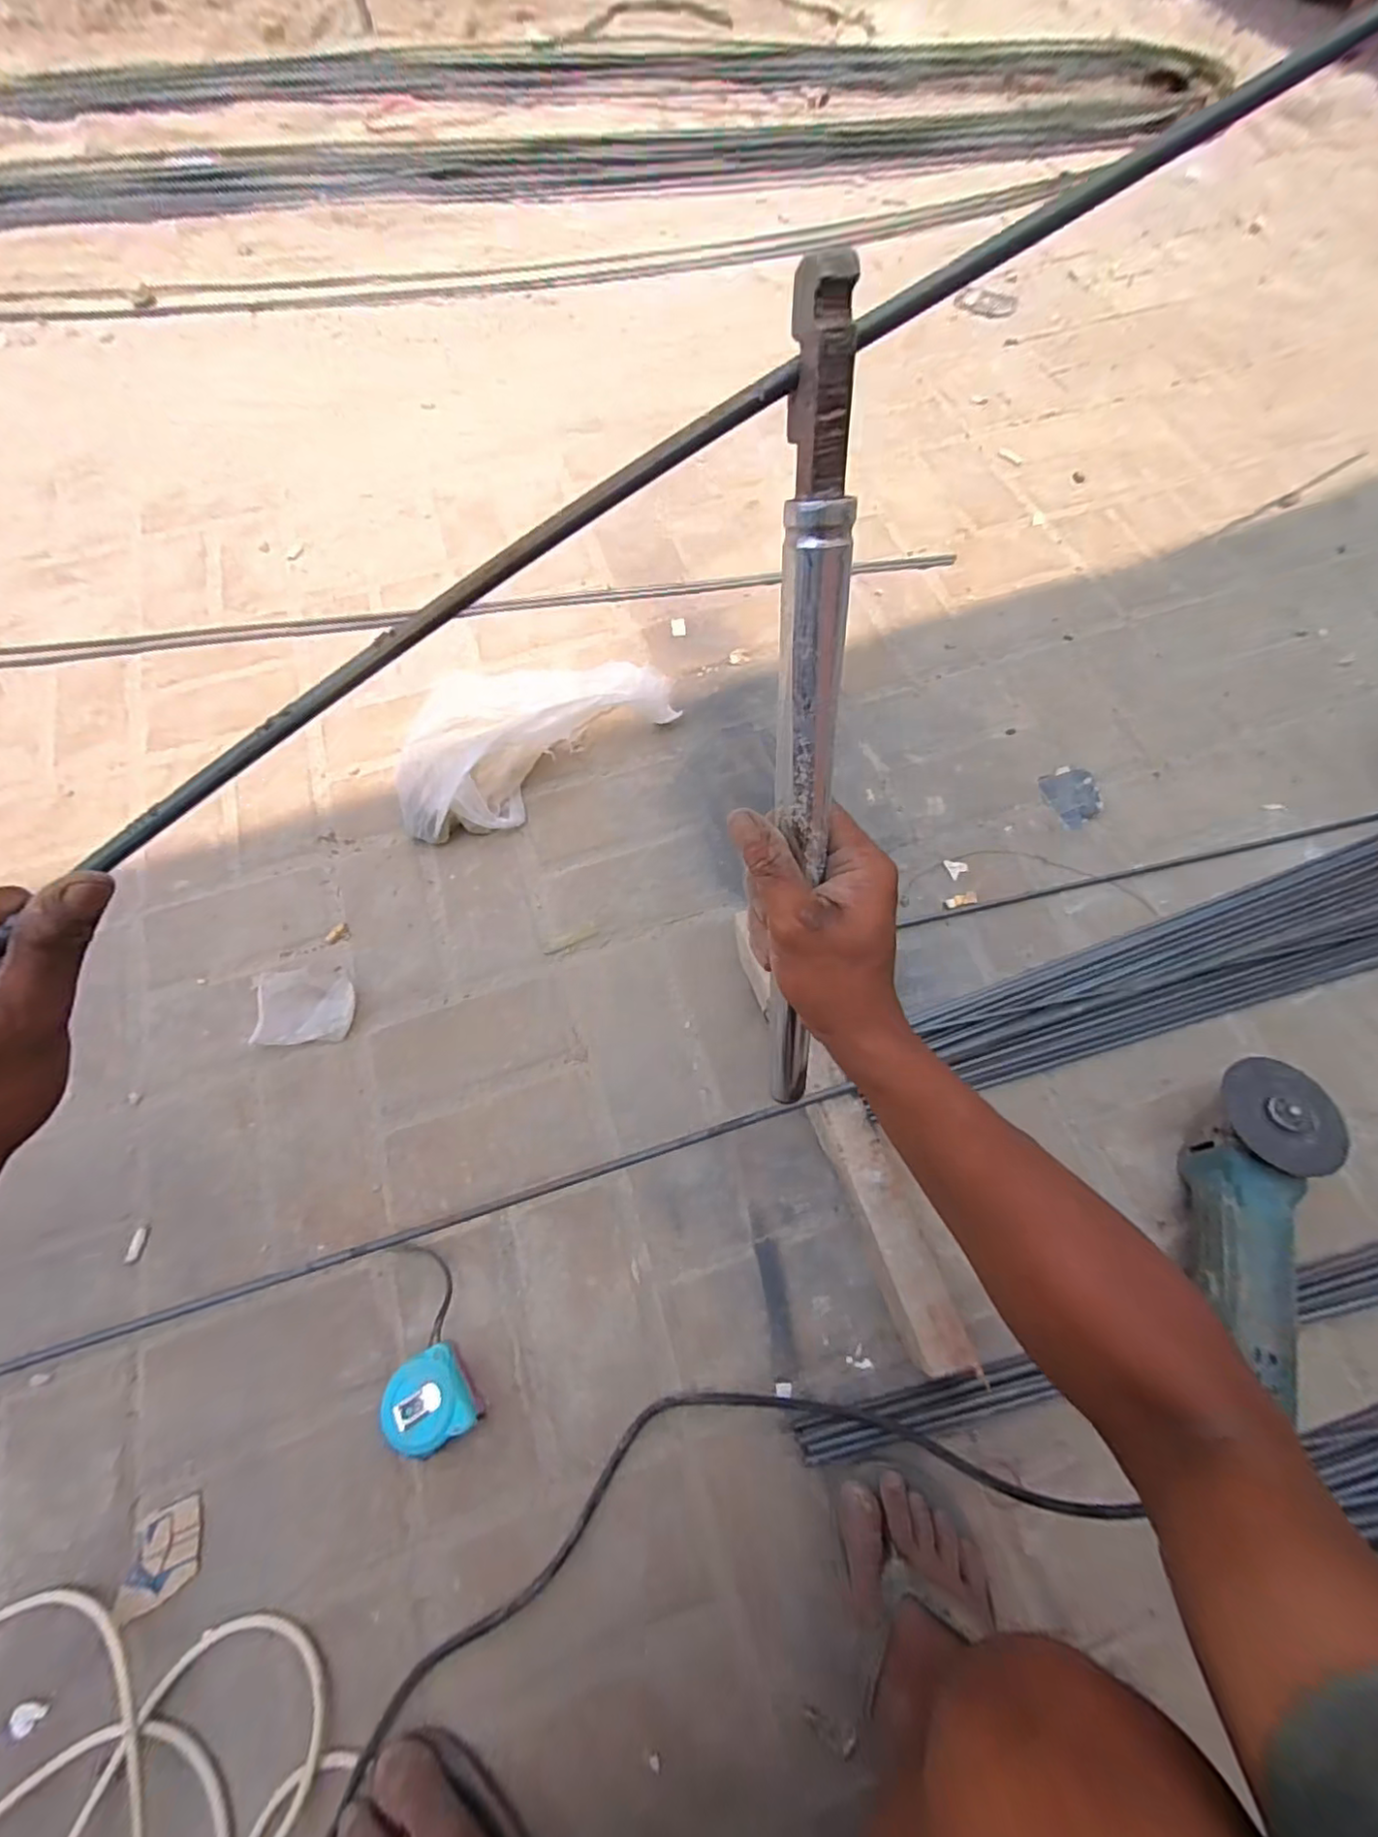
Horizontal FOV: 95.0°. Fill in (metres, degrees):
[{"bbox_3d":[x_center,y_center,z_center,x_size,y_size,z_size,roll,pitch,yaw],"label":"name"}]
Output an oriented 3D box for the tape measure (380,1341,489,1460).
[{"bbox_3d":[-0.212,0.393,0.515,0.063,0.033,0.068,-34,71,-14],"label":"tape measure"}]

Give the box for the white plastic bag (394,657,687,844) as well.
[{"bbox_3d":[-0.199,-0.226,0.747,0.338,0.096,0.172,-35,71,-15],"label":"white plastic bag"}]

